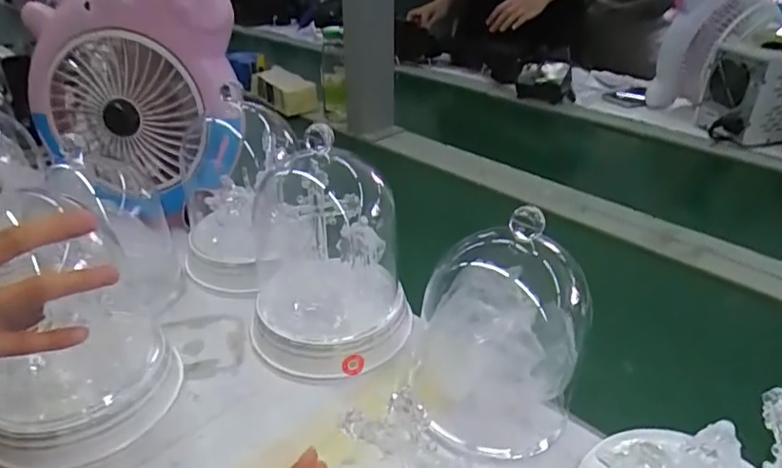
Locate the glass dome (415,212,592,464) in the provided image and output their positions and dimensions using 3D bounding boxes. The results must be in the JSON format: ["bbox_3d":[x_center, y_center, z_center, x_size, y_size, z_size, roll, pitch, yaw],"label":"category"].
[{"bbox_3d":[0.086,0.066,0.438,0.122,0.159,0.130,10,32,16],"label":"glass dome"}]

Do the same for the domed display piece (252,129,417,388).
[{"bbox_3d":[-0.059,0.008,0.505,0.134,0.195,0.178,-6,31,-9],"label":"domed display piece"}]

